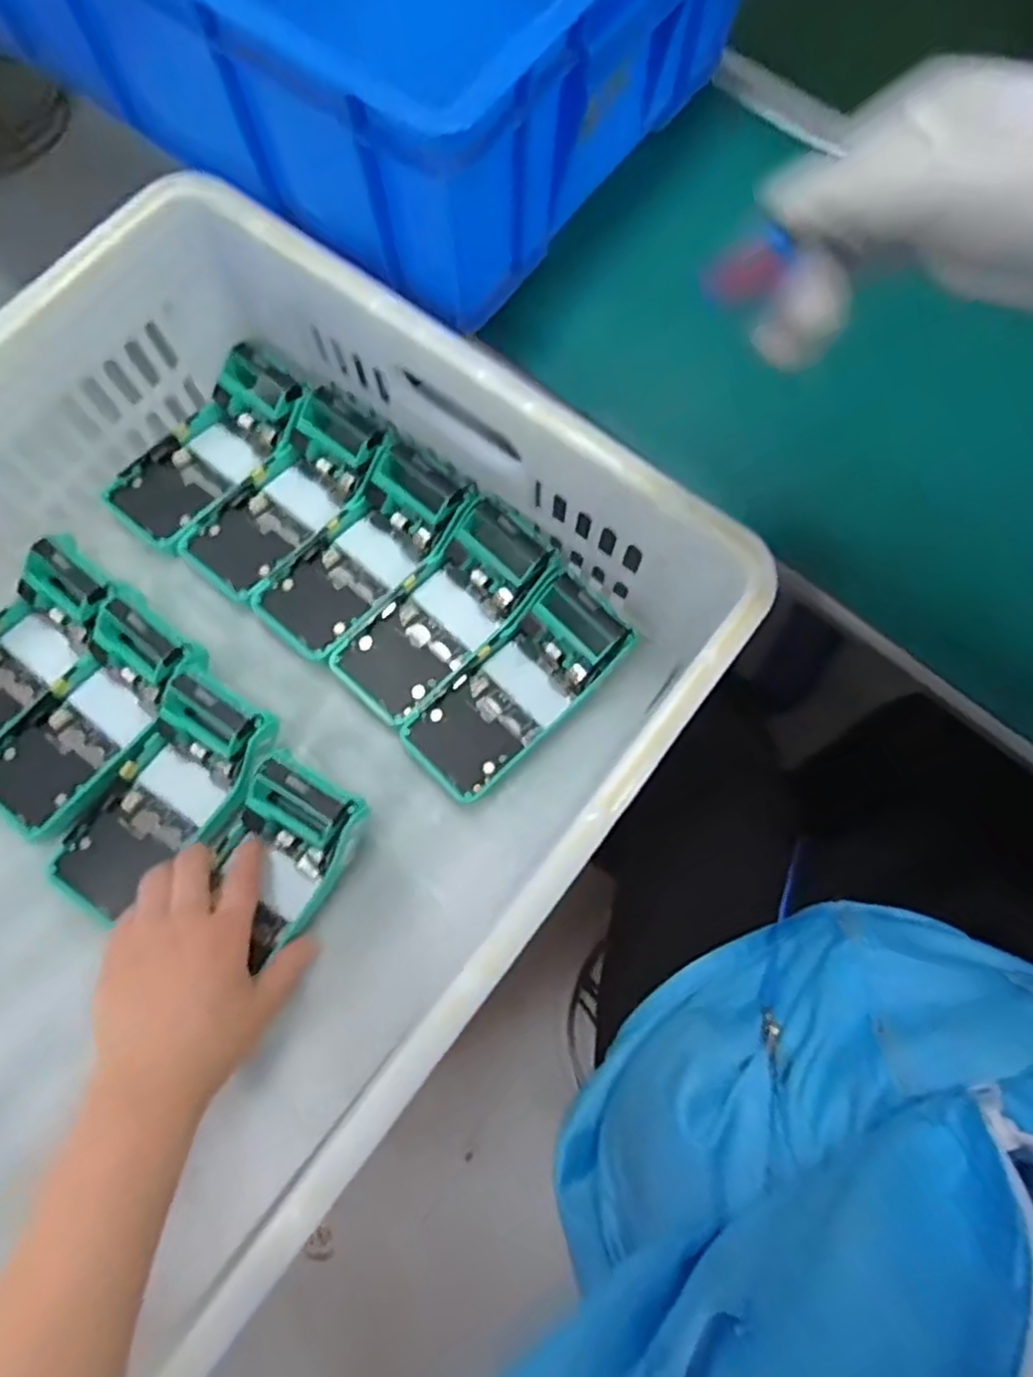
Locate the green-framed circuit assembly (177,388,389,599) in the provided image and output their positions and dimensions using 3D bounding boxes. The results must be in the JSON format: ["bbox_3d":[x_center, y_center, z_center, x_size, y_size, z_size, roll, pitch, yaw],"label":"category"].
[{"bbox_3d":[-0.174,-0.144,0.534,0.079,0.048,0.166,40,79,10],"label":"green-framed circuit assembly"}]

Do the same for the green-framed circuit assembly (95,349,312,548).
[{"bbox_3d":[-0.236,-0.186,0.537,0.076,0.033,0.161,40,79,10],"label":"green-framed circuit assembly"}]

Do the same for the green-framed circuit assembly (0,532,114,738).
[{"bbox_3d":[-0.360,-0.028,0.504,0.072,0.042,0.166,37,78,10],"label":"green-framed circuit assembly"}]

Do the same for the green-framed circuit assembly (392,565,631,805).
[{"bbox_3d":[0.002,-0.002,0.499,0.171,0.049,0.076,-44,79,-10],"label":"green-framed circuit assembly"}]

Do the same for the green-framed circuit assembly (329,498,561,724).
[{"bbox_3d":[-0.051,-0.055,0.508,0.075,0.048,0.168,42,79,11],"label":"green-framed circuit assembly"}]

